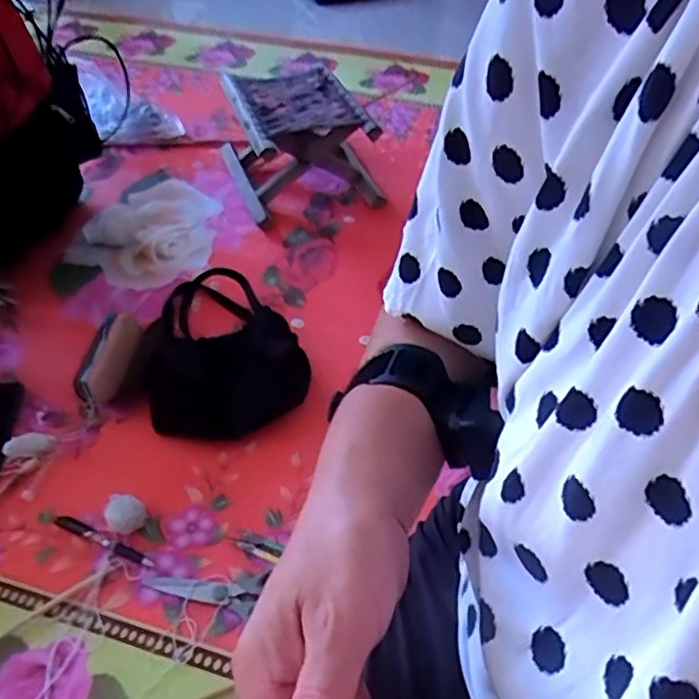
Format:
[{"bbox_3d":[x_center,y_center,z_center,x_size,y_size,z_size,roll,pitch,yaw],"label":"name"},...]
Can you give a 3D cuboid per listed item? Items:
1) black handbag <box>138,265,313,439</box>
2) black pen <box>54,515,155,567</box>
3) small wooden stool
[{"bbox_3d":[-0.205,-0.008,0.950,0.216,0.072,0.301,-23,51,-21],"label":"black handbag"},{"bbox_3d":[-0.287,0.222,0.762,0.134,0.008,0.016,19,49,16],"label":"black pen"},{"bbox_3d":[-0.096,-0.384,1.273,0.263,0.209,0.279,-20,50,-20],"label":"small wooden stool"}]

